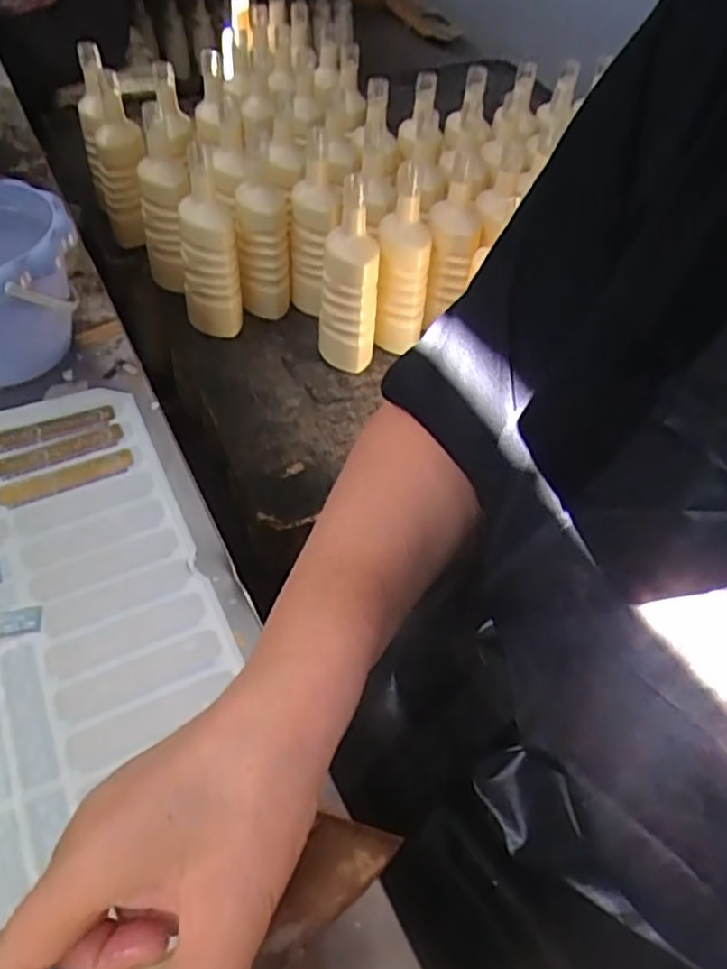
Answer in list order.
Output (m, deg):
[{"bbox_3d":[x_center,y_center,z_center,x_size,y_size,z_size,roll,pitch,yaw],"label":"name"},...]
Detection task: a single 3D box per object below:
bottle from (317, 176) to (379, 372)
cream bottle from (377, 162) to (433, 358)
[{"bbox_3d":[-0.018,-0.261,0.875,0.072,0.232,0.079,3,48,-3],"label":"bottle"},{"bbox_3d":[0.052,-0.289,0.903,0.067,0.234,0.072,6,48,0],"label":"cream bottle"}]

